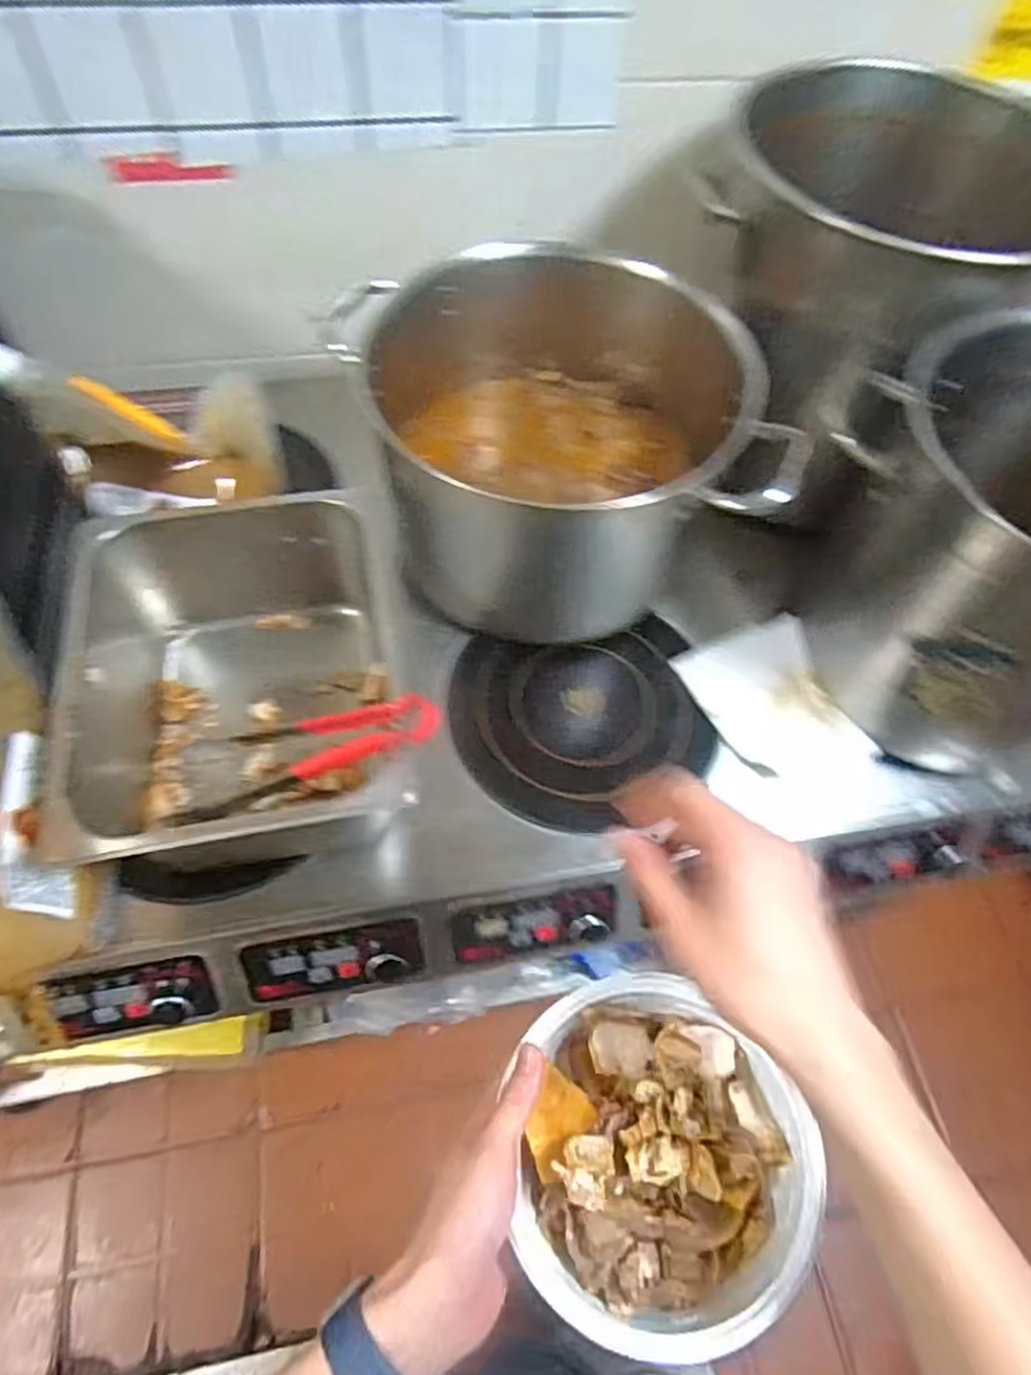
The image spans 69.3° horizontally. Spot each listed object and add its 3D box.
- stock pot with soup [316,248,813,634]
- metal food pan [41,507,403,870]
[{"bbox_3d":[0.045,-0.253,0.763,0.384,0.239,0.328,-6,60,-6],"label":"stock pot with soup"},{"bbox_3d":[-0.236,0.006,0.674,0.266,0.158,0.320,-5,60,-5],"label":"metal food pan"}]

